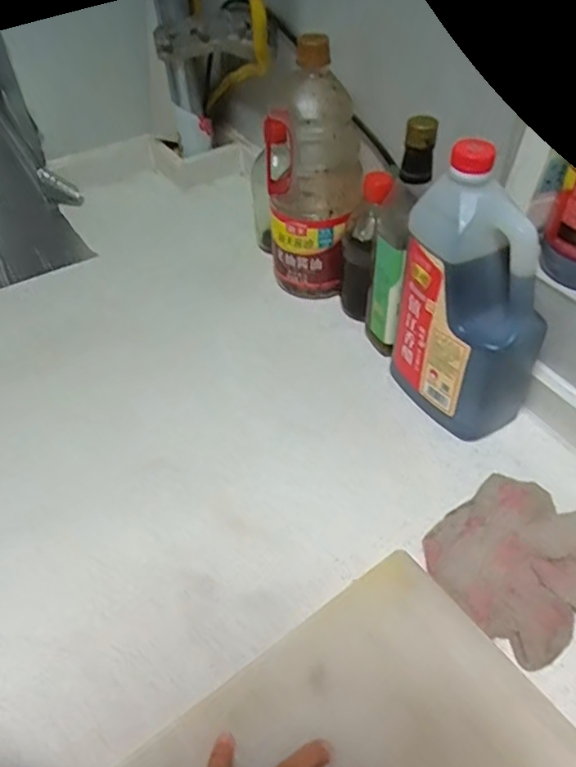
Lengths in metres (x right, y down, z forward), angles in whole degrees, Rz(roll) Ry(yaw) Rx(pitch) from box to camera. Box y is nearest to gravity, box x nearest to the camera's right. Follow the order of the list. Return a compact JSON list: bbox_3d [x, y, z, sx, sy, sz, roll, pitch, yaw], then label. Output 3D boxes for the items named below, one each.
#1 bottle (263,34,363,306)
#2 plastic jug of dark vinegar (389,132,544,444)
[{"bbox_3d":[0.029,-0.245,0.700,0.112,0.263,0.108,-3,47,-1],"label":"bottle"},{"bbox_3d":[0.170,-0.074,0.557,0.083,0.249,0.141,-30,53,-24],"label":"plastic jug of dark vinegar"}]

